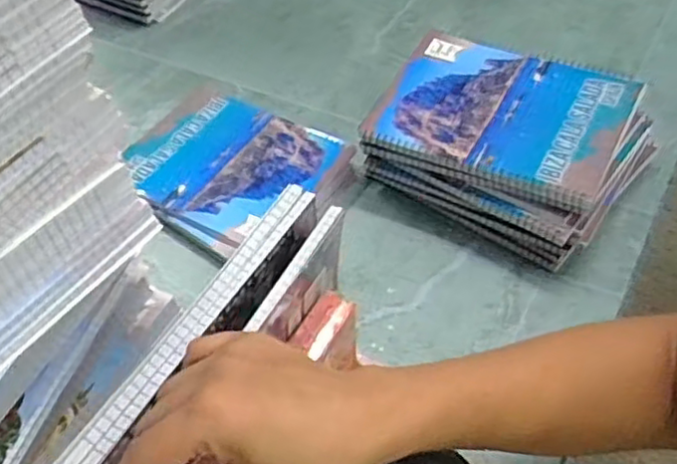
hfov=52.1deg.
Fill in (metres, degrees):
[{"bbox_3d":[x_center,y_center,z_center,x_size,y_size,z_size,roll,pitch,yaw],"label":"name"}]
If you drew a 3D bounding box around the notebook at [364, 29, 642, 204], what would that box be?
[{"bbox_3d":[0.141,-0.106,0.597,0.199,0.012,0.153,21,56,21],"label":"notebook"}]

